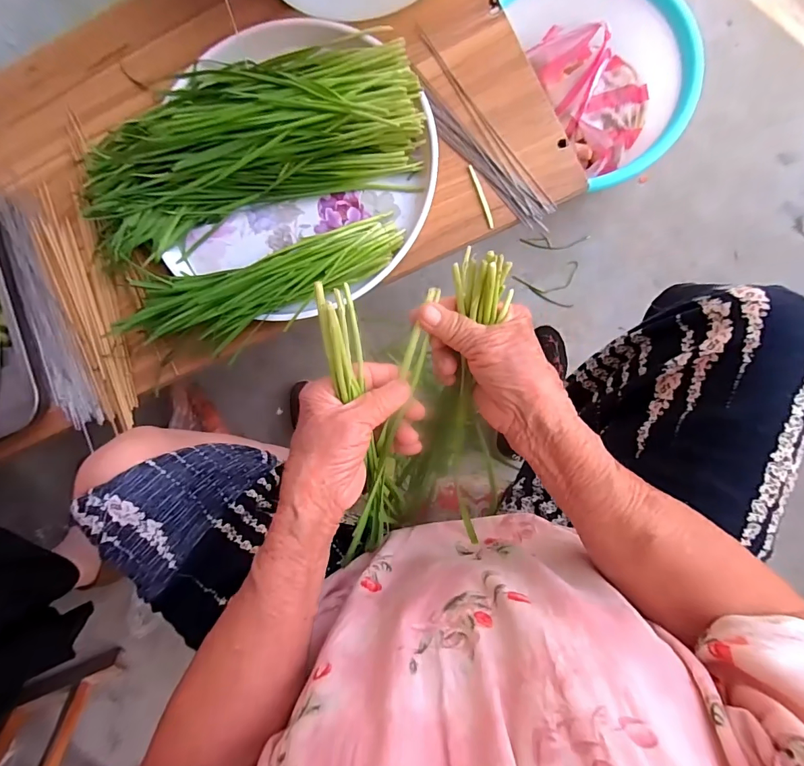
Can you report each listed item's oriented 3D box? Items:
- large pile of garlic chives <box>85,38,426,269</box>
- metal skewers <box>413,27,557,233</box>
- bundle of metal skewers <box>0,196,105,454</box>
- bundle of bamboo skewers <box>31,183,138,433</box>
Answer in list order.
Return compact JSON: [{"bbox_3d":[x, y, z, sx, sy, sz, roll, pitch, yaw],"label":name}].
[{"bbox_3d":[-0.188,-0.278,0.481,0.421,0.066,0.219,-16,85,6],"label":"large pile of garlic chives"},{"bbox_3d":[0.084,-0.280,0.479,0.055,0.008,0.255,-35,84,4],"label":"metal skewers"},{"bbox_3d":[-0.450,-0.088,0.536,0.062,0.015,0.338,-21,85,5],"label":"bundle of metal skewers"},{"bbox_3d":[-0.397,-0.094,0.526,0.067,0.008,0.314,-22,85,5],"label":"bundle of bamboo skewers"}]

